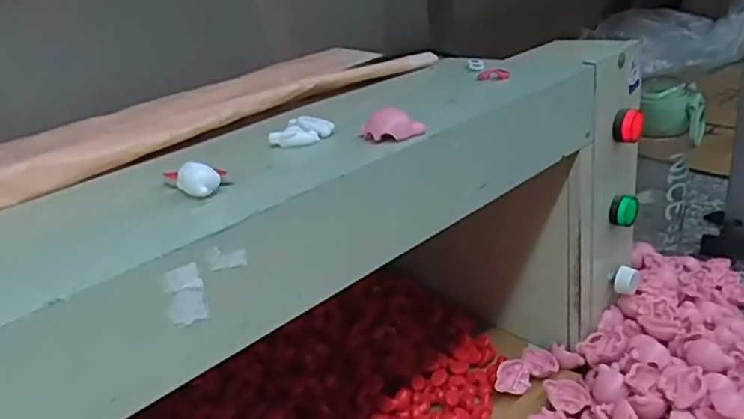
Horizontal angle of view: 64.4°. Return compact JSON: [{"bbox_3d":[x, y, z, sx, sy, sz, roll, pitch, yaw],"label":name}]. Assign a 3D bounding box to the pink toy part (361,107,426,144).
[{"bbox_3d":[0.011,-0.048,0.335,0.036,0.016,0.017,-6,25,3],"label":"pink toy part"}]

